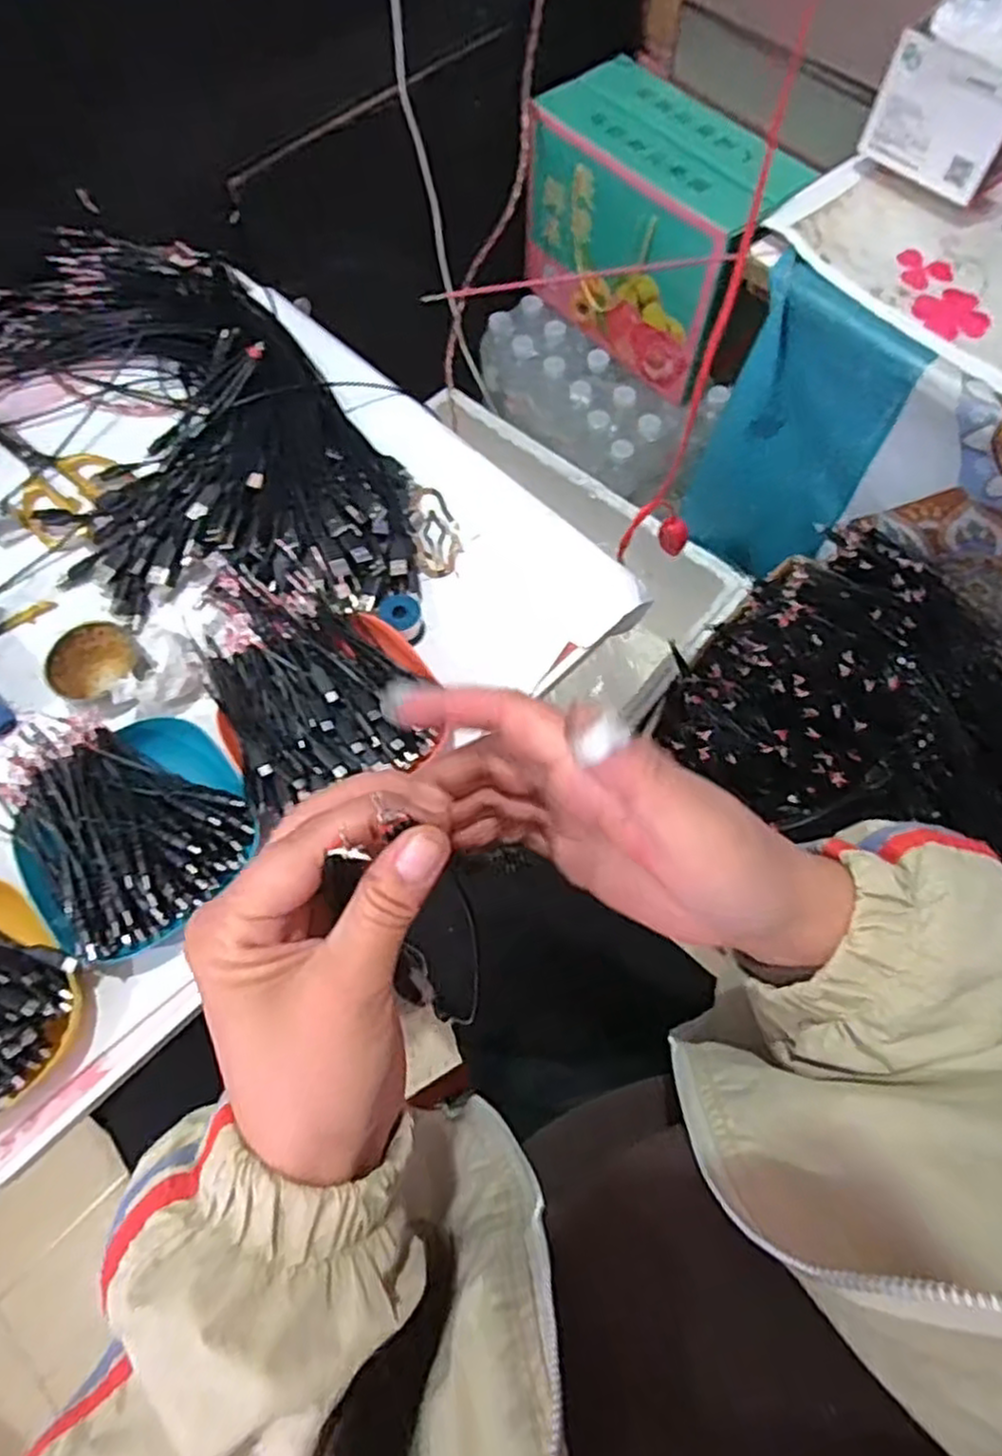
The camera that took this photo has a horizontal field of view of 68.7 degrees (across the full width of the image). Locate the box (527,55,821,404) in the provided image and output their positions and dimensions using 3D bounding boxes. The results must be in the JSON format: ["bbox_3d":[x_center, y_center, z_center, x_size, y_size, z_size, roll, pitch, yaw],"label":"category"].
[{"bbox_3d":[0.201,-0.645,0.967,0.166,0.233,0.325,-41,73,-15],"label":"box"}]

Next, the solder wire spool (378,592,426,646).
[{"bbox_3d":[-0.072,-0.080,0.539,0.032,0.022,0.027,29,71,11],"label":"solder wire spool"}]

